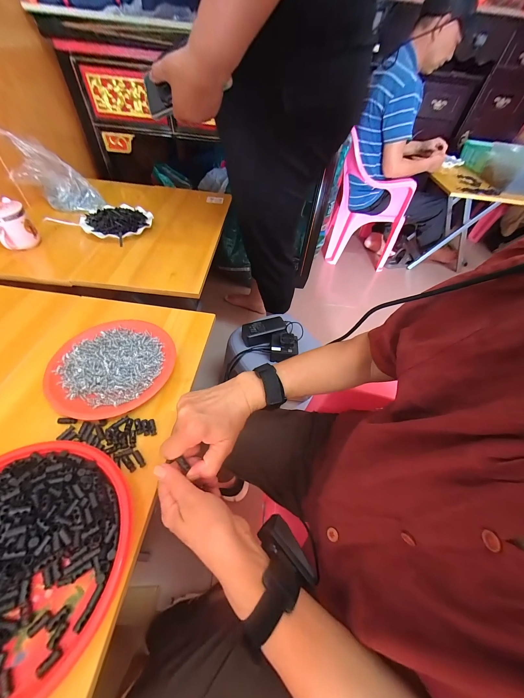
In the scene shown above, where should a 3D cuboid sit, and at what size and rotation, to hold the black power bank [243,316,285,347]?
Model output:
[{"bbox_3d":[0.005,-0.050,0.750,0.134,0.046,0.065,-14,55,-16],"label":"black power bank"}]

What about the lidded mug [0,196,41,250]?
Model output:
[{"bbox_3d":[-0.610,-0.297,0.612,0.079,0.105,0.074,-32,61,-27],"label":"lidded mug"}]

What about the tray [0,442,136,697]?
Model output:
[{"bbox_3d":[-0.269,0.223,0.258,0.232,0.035,0.227,-5,53,-9],"label":"tray"}]

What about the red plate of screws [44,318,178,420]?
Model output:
[{"bbox_3d":[-0.252,0.029,0.424,0.175,0.026,0.190,3,52,-4],"label":"red plate of screws"}]

